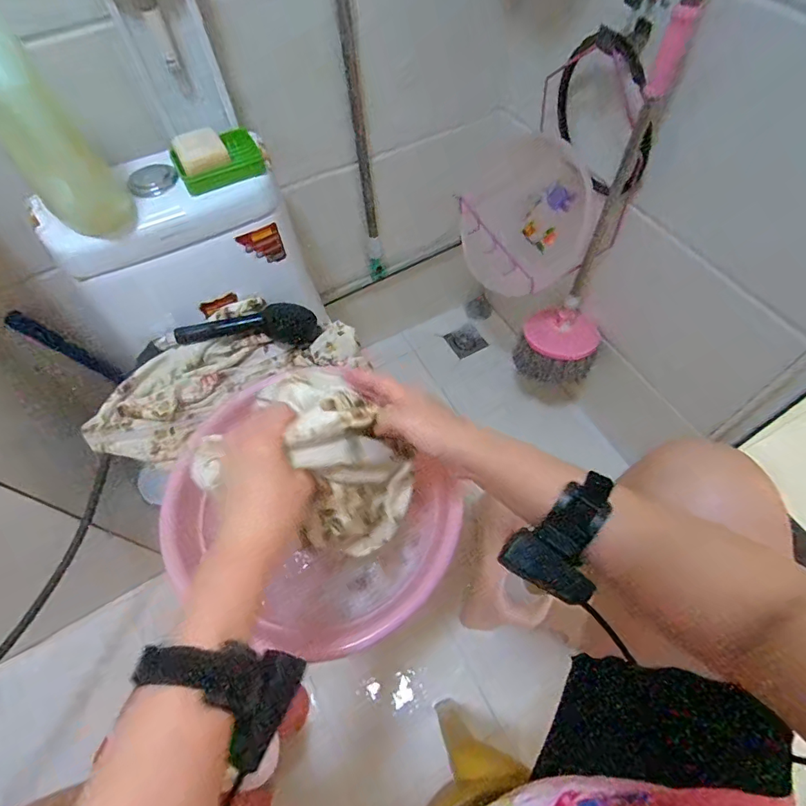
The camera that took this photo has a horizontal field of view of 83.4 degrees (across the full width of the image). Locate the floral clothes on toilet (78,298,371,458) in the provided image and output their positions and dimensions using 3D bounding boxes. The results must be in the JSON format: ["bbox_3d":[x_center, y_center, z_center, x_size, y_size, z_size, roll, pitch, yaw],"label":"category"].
[{"bbox_3d":[-0.277,-0.043,0.711,0.412,0.081,0.177,-28,62,-12],"label":"floral clothes on toilet"}]

